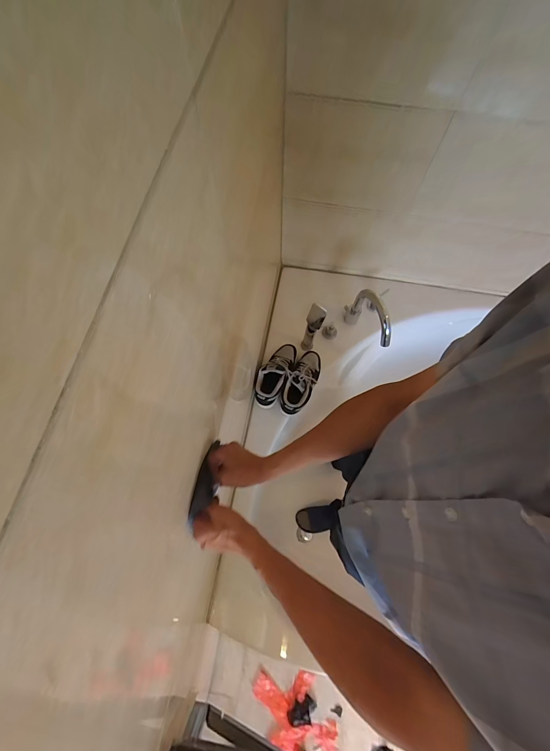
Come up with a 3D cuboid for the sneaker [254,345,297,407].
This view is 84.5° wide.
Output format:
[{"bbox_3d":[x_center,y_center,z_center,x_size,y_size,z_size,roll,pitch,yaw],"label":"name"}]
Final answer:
[{"bbox_3d":[0.006,-0.015,1.103,0.101,0.101,0.267,23,72,8],"label":"sneaker"}]

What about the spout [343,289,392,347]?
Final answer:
[{"bbox_3d":[0.339,-0.199,1.094,0.073,0.217,0.229,-17,71,-5],"label":"spout"}]

